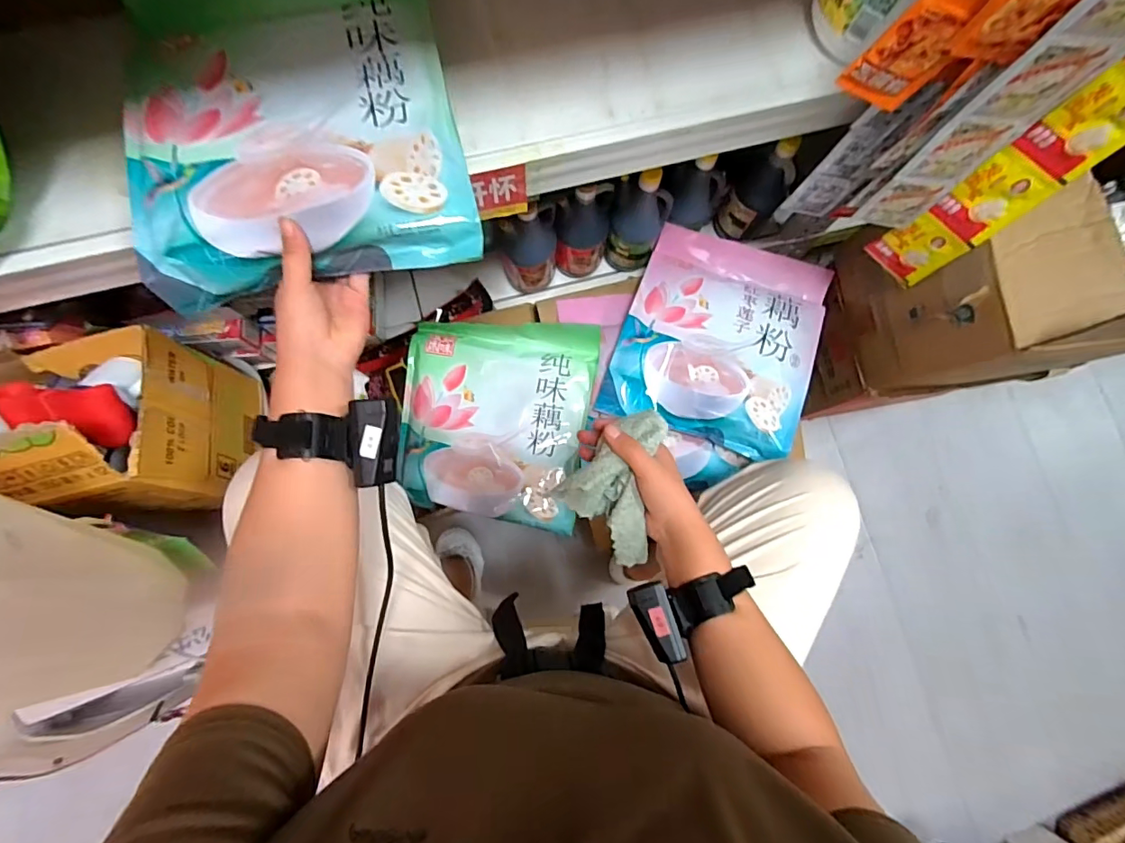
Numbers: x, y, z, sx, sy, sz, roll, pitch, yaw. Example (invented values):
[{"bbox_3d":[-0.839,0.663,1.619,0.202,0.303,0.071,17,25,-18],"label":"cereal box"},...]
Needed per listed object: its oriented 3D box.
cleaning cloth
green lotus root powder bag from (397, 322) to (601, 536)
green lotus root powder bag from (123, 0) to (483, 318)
[{"bbox_3d":[0.074,0.065,0.506,0.109,0.039,0.129,42,81,5],"label":"cleaning cloth"},{"bbox_3d":[-0.105,-0.005,0.768,0.285,0.071,0.299,9,80,-1],"label":"green lotus root powder bag"},{"bbox_3d":[-0.243,-0.285,0.458,0.272,0.034,0.329,-13,81,-5],"label":"green lotus root powder bag"}]

